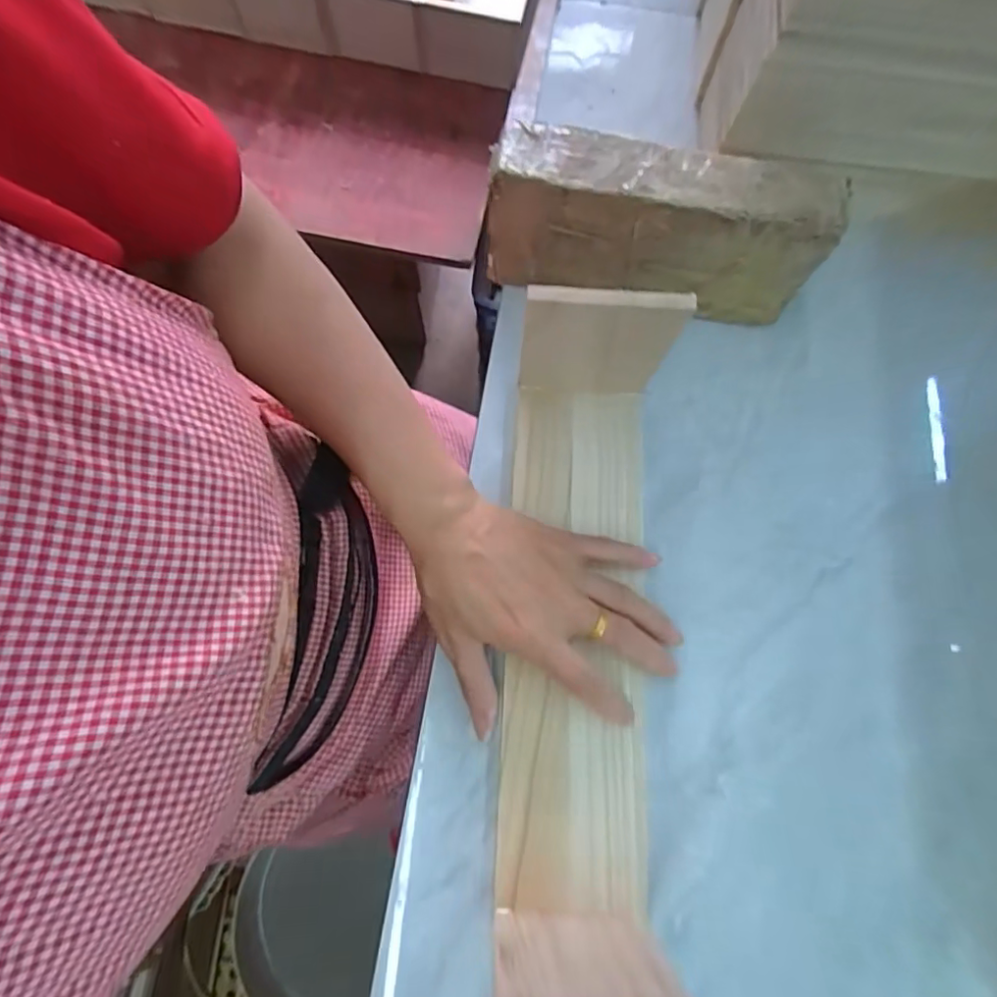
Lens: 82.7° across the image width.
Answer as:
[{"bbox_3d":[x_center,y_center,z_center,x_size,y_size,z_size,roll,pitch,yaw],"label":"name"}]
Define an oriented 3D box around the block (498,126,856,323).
[{"bbox_3d":[0.098,-0.176,0.378,0.211,0.104,0.049,10,77,1],"label":"block"}]

